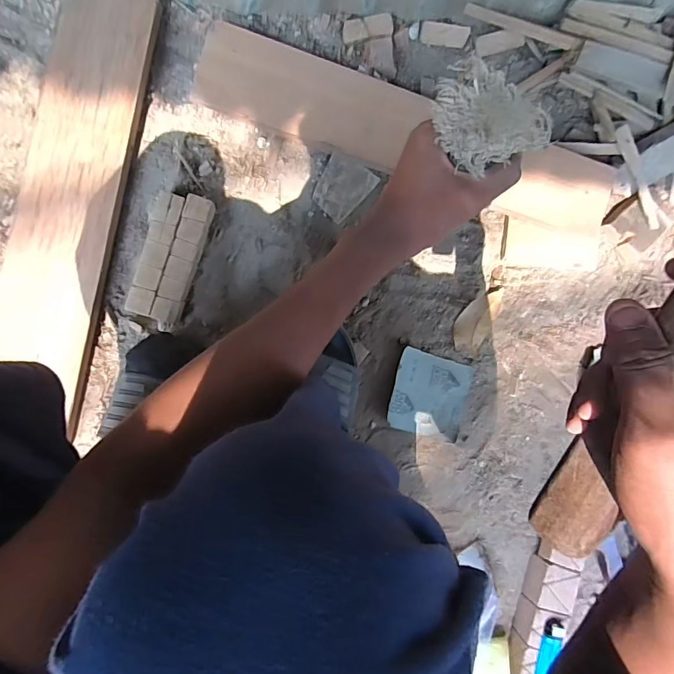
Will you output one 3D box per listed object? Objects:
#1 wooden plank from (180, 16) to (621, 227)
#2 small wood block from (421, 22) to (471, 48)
[{"bbox_3d":[0.104,-0.274,0.589,0.575,0.034,0.101,16,105,-8],"label":"wooden plank"},{"bbox_3d":[0.153,-0.429,0.616,0.068,0.007,0.029,3,107,-5],"label":"small wood block"}]

